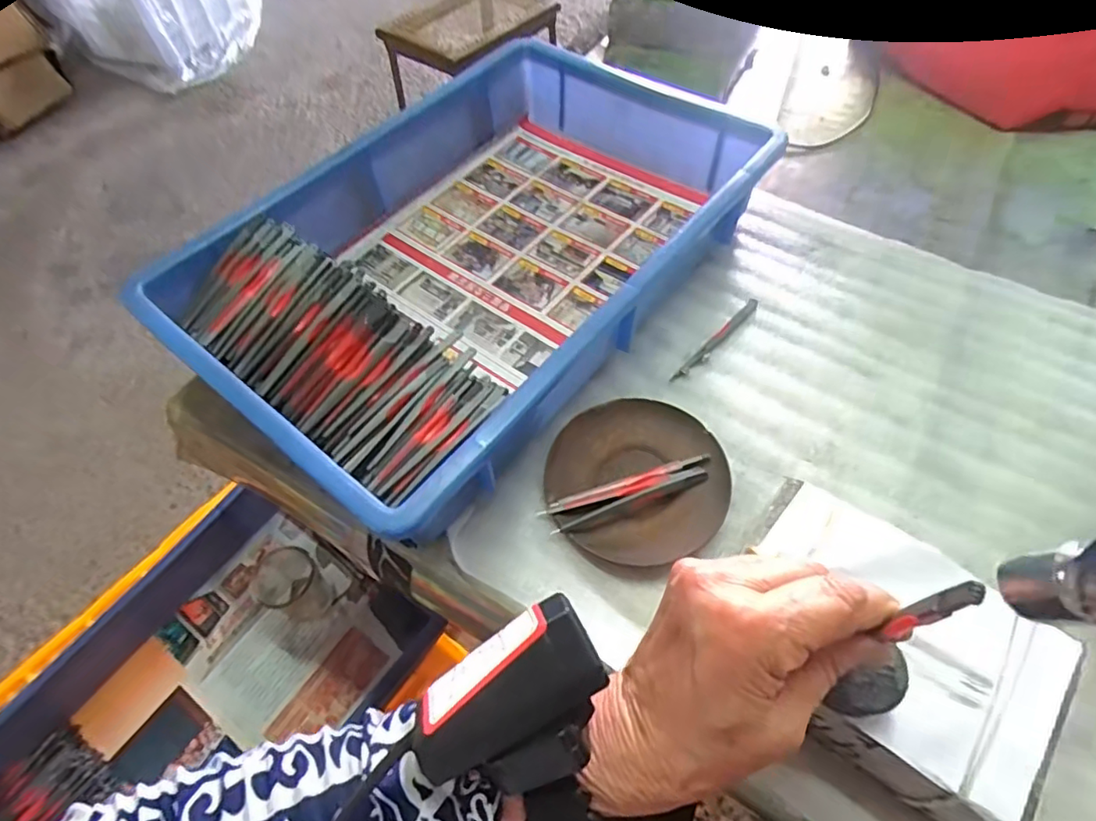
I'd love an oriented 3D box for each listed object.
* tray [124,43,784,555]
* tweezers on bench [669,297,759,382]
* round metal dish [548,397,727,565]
[{"bbox_3d":[-0.047,-0.127,0.454,0.275,0.078,0.427,33,64,22],"label":"tray"},{"bbox_3d":[0.130,-0.055,0.442,0.009,0.004,0.105,38,66,24],"label":"tweezers on bench"},{"bbox_3d":[0.058,0.043,0.375,0.111,0.013,0.109,-1,57,2],"label":"round metal dish"}]

